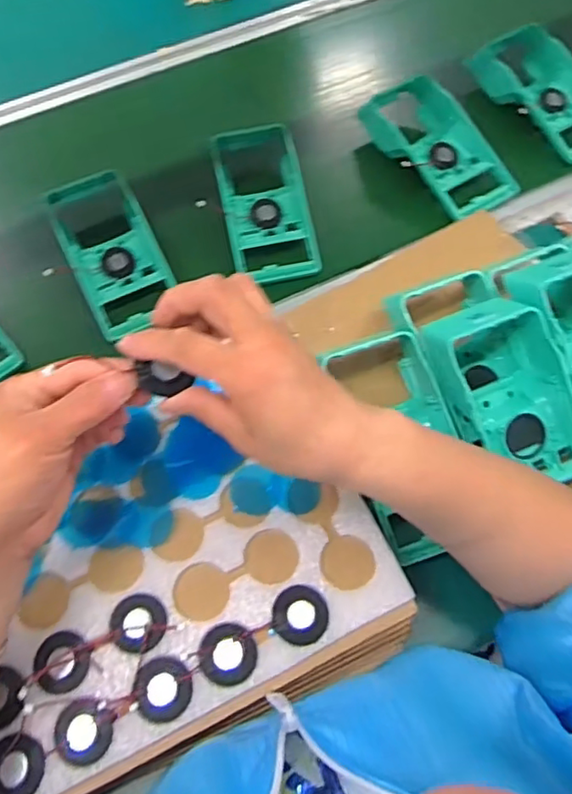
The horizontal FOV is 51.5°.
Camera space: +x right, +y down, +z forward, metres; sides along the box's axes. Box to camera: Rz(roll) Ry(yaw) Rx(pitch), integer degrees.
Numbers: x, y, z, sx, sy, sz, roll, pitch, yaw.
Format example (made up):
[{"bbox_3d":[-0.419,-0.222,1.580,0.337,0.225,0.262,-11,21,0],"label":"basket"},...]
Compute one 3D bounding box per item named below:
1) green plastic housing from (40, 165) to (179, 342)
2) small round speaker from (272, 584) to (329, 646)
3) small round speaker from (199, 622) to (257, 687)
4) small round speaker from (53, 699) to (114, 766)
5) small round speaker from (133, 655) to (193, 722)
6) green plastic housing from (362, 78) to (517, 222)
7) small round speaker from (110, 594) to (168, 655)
[{"bbox_3d":[-0.171,-0.143,0.583,0.082,0.032,0.177,-24,75,-14],"label":"green plastic housing"},{"bbox_3d":[0.009,0.133,0.362,0.033,0.004,0.033,-1,62,2],"label":"small round speaker"},{"bbox_3d":[-0.034,0.151,0.350,0.031,0.004,0.033,-1,62,2],"label":"small round speaker"},{"bbox_3d":[-0.115,0.188,0.332,0.032,0.011,0.031,-3,62,2],"label":"small round speaker"},{"bbox_3d":[-0.071,0.168,0.341,0.031,0.006,0.032,-1,62,2],"label":"small round speaker"},{"bbox_3d":[0.159,-0.273,0.636,0.090,0.047,0.191,-33,65,-13],"label":"green plastic housing"},{"bbox_3d":[-0.088,0.136,0.356,0.033,0.006,0.032,-1,62,2],"label":"small round speaker"}]

